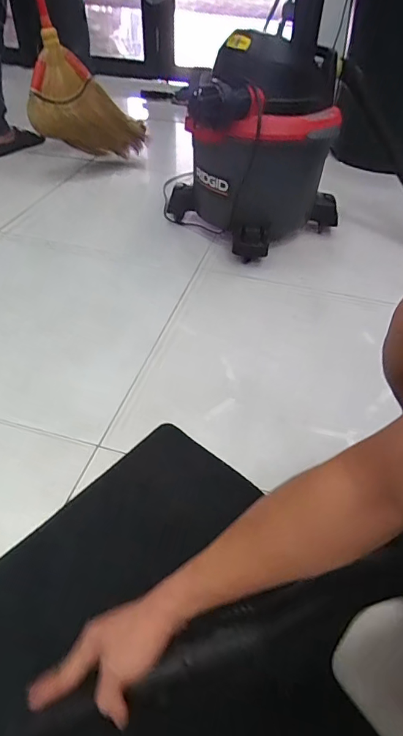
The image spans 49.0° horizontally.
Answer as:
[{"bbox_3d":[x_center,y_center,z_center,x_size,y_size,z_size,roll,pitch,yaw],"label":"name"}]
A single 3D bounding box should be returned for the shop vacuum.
[{"bbox_3d":[0.149,-0.579,1.178,0.469,0.449,0.434,11,45,9],"label":"shop vacuum"}]

